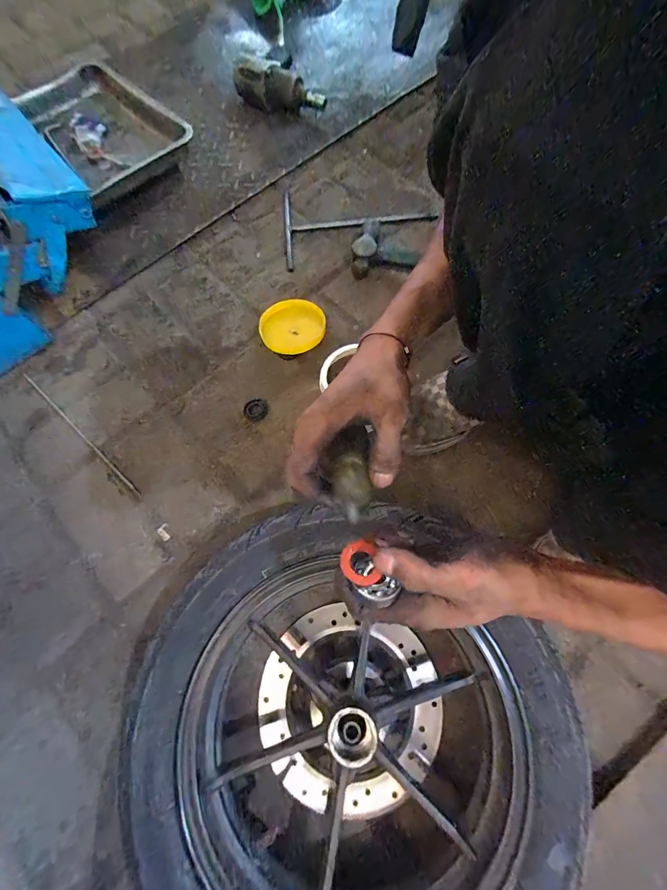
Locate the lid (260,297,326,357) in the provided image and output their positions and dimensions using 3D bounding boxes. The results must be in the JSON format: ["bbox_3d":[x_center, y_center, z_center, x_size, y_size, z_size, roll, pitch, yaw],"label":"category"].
[{"bbox_3d":[-0.066,-0.195,0.596,0.098,0.026,0.106,-1,71,2],"label":"lid"}]

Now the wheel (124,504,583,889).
[{"bbox_3d":[0.014,0.275,0.384,0.373,0.110,0.395,-1,71,2],"label":"wheel"}]

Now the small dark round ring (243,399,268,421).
[{"bbox_3d":[-0.120,-0.054,0.551,0.036,0.004,0.033,-24,72,-6],"label":"small dark round ring"}]

